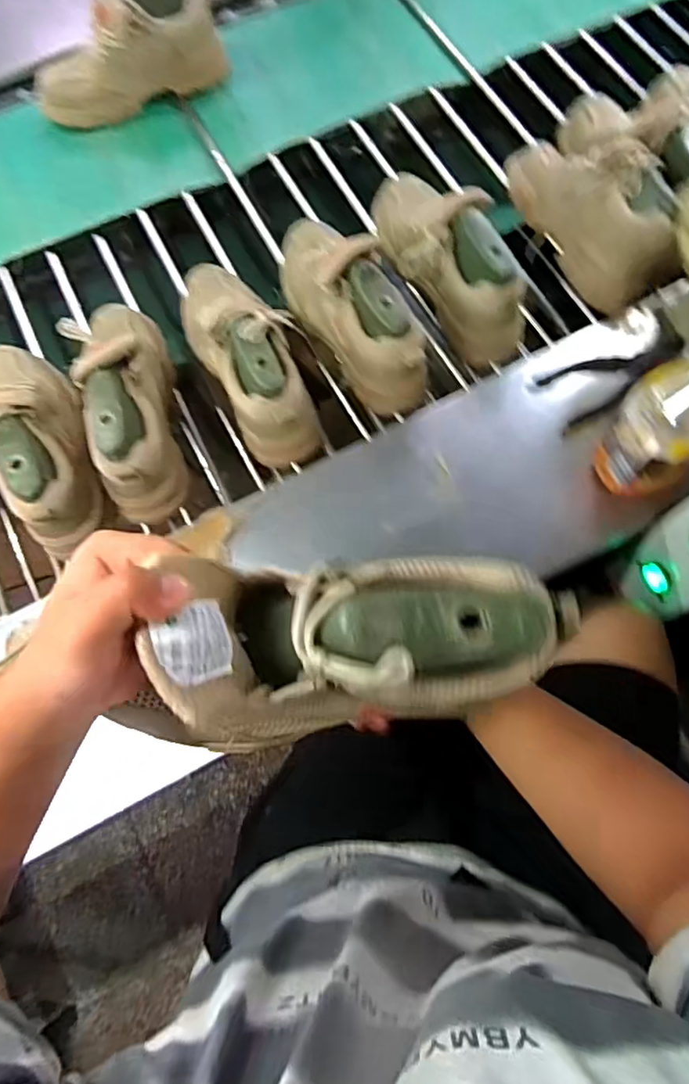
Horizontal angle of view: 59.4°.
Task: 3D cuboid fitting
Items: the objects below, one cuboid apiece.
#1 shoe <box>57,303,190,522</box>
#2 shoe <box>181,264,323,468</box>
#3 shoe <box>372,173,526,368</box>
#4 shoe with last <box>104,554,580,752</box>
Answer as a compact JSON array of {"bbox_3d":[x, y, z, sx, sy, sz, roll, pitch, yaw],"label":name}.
[{"bbox_3d":[-0.259,-0.170,0.701,0.093,0.112,0.286,-12,74,-1],"label":"shoe"},{"bbox_3d":[-0.120,-0.231,0.707,0.099,0.123,0.291,-30,75,-6],"label":"shoe"},{"bbox_3d":[0.120,-0.369,0.753,0.107,0.124,0.290,-26,75,-5],"label":"shoe"},{"bbox_3d":[0.006,0.052,0.311,0.204,0.112,0.087,-10,74,3],"label":"shoe with last"}]

